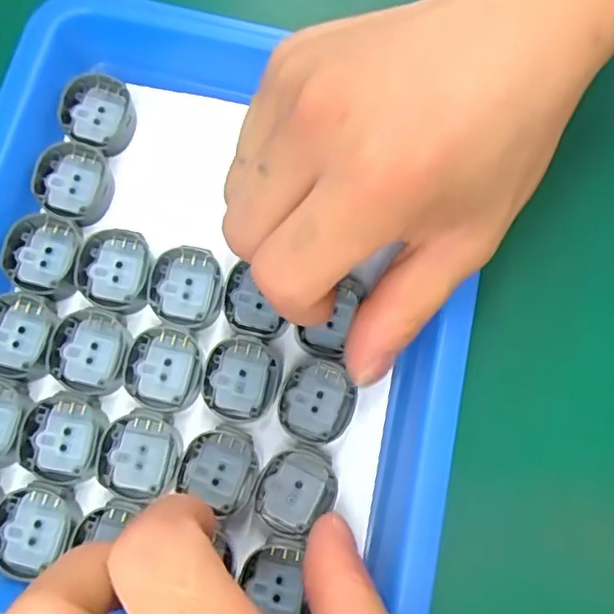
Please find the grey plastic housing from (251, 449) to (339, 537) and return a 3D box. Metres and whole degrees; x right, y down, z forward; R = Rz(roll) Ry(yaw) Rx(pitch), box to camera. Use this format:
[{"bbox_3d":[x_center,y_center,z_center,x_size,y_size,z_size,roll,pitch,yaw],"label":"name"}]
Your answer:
[{"bbox_3d":[-0.004,0.061,0.204,0.025,0.004,0.026,16,74,3],"label":"grey plastic housing"}]

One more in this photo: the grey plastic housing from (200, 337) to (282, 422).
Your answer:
[{"bbox_3d":[-0.022,0.024,0.212,0.025,0.005,0.028,13,74,2],"label":"grey plastic housing"}]

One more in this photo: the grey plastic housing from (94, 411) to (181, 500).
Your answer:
[{"bbox_3d":[-0.055,0.048,0.202,0.025,0.006,0.027,16,74,3],"label":"grey plastic housing"}]

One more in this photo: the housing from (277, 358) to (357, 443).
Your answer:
[{"bbox_3d":[0.004,0.032,0.212,0.025,0.004,0.027,16,74,3],"label":"housing"}]

